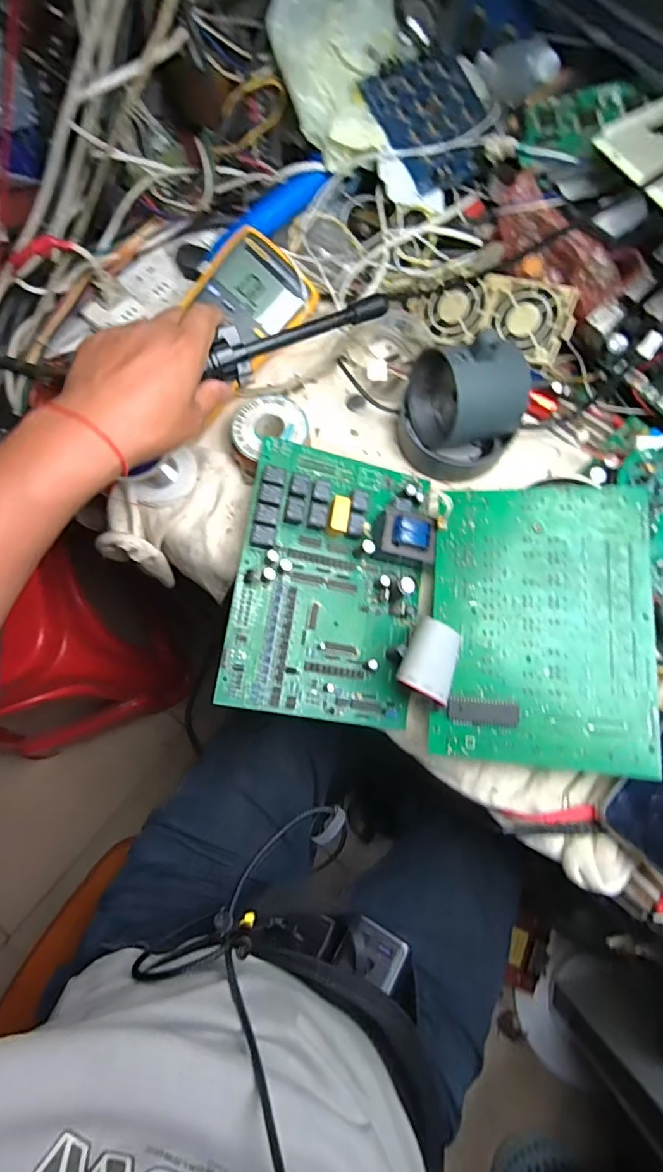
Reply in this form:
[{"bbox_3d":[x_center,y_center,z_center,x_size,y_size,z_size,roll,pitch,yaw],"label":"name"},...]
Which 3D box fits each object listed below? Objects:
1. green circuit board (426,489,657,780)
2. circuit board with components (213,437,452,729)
[{"bbox_3d":[0.163,0.029,0.399,0.156,0.007,0.214,2,79,15],"label":"green circuit board"},{"bbox_3d":[0.007,-0.007,0.418,0.162,0.043,0.228,12,78,-14],"label":"circuit board with components"}]

